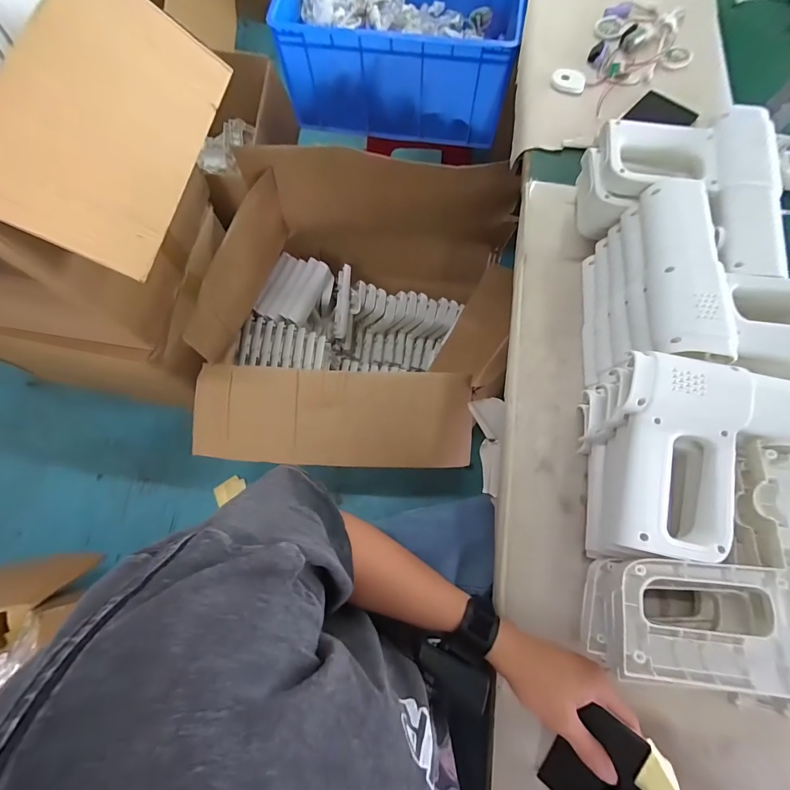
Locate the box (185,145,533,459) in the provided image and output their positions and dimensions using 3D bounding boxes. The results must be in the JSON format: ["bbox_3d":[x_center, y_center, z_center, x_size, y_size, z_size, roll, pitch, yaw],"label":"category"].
[{"bbox_3d":[-0.114,-0.194,1.010,0.623,0.515,0.792,10,73,2],"label":"box"}]

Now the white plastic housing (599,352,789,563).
[{"bbox_3d":[0.299,0.066,0.338,0.206,0.056,0.181,16,73,4],"label":"white plastic housing"}]

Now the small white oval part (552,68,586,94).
[{"bbox_3d":[0.296,-0.537,0.644,0.055,0.010,0.047,17,73,4],"label":"small white oval part"}]

